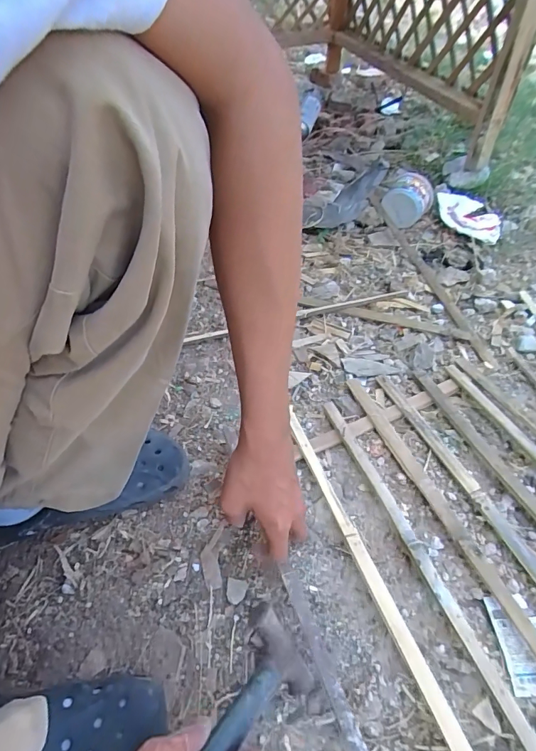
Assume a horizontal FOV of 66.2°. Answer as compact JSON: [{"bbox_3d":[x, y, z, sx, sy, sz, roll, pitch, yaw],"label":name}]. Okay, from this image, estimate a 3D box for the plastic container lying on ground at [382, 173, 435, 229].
[{"bbox_3d":[0.323,-0.403,0.954,0.103,0.092,0.067,21,55,16],"label":"plastic container lying on ground"}]

